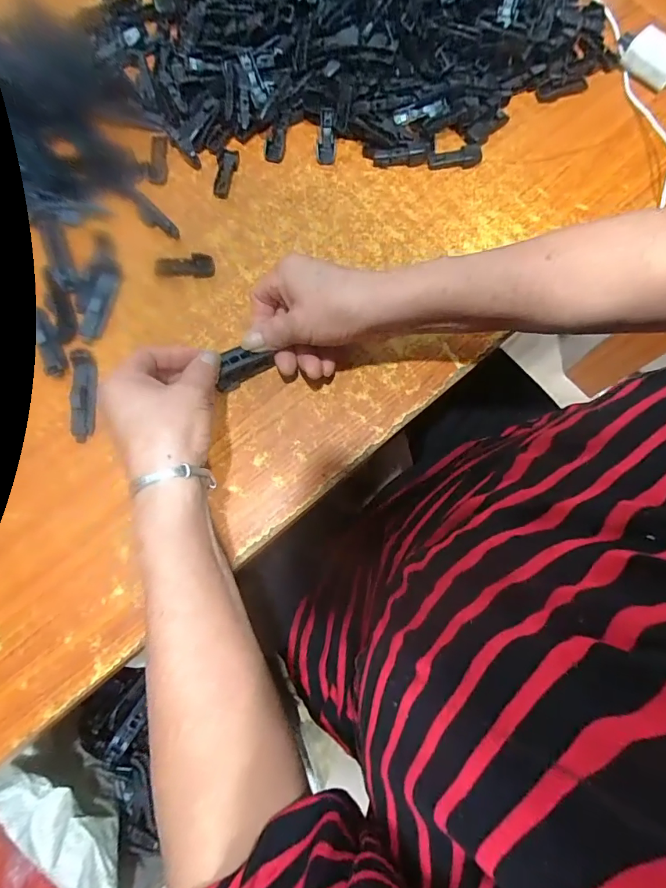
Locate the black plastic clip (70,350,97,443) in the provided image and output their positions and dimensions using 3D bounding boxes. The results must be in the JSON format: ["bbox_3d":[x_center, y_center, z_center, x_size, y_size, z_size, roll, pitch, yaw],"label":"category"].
[{"bbox_3d":[-0.205,-0.040,0.367,0.019,0.012,0.075,-7,77,-3],"label":"black plastic clip"}]

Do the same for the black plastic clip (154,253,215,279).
[{"bbox_3d":[-0.133,-0.159,0.400,0.052,0.008,0.020,-2,77,-2],"label":"black plastic clip"}]

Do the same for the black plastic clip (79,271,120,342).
[{"bbox_3d":[-0.202,-0.121,0.389,0.020,0.006,0.065,14,77,2],"label":"black plastic clip"}]

